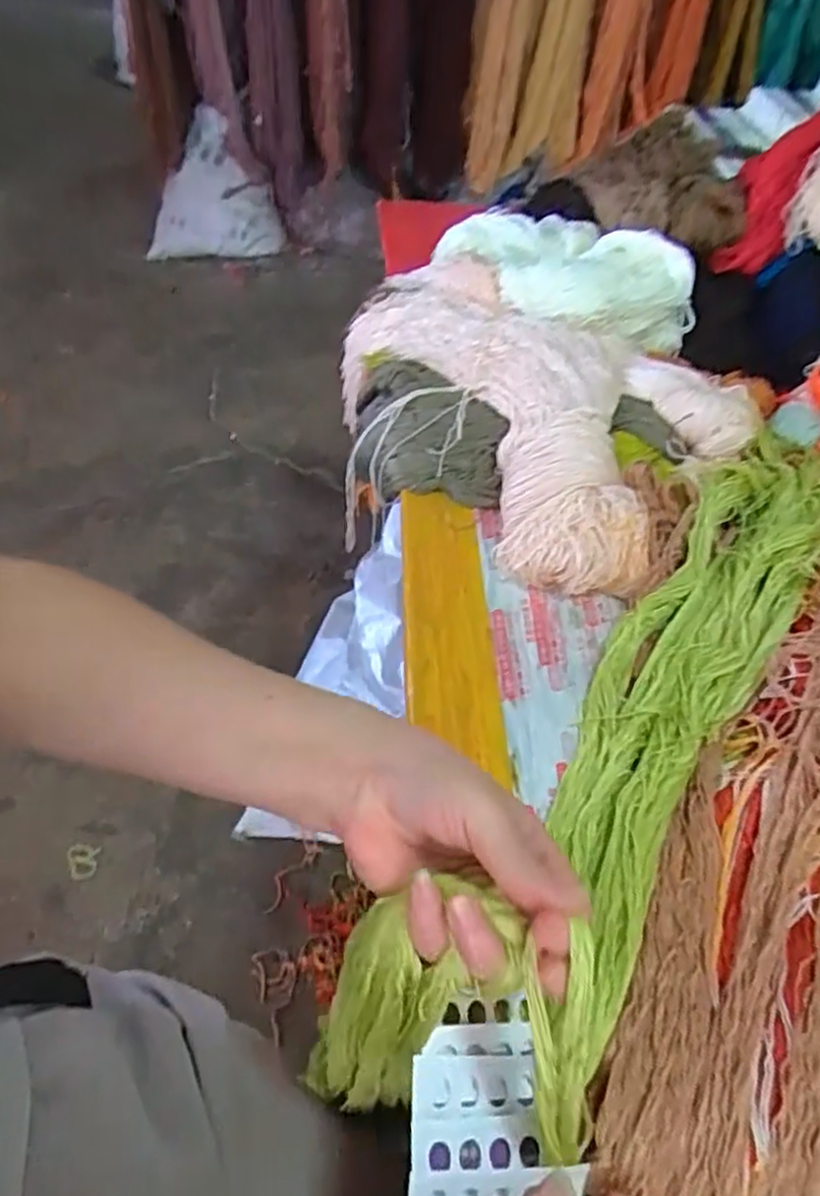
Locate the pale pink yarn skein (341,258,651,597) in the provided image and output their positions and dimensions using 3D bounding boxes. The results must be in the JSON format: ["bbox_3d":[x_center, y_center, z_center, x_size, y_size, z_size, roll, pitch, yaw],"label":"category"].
[{"bbox_3d":[0.082,-0.185,0.678,0.234,0.081,0.455,-22,54,-22],"label":"pale pink yarn skein"}]

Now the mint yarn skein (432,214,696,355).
[{"bbox_3d":[0.157,-0.349,0.782,0.160,0.068,0.281,-31,57,-28],"label":"mint yarn skein"}]

